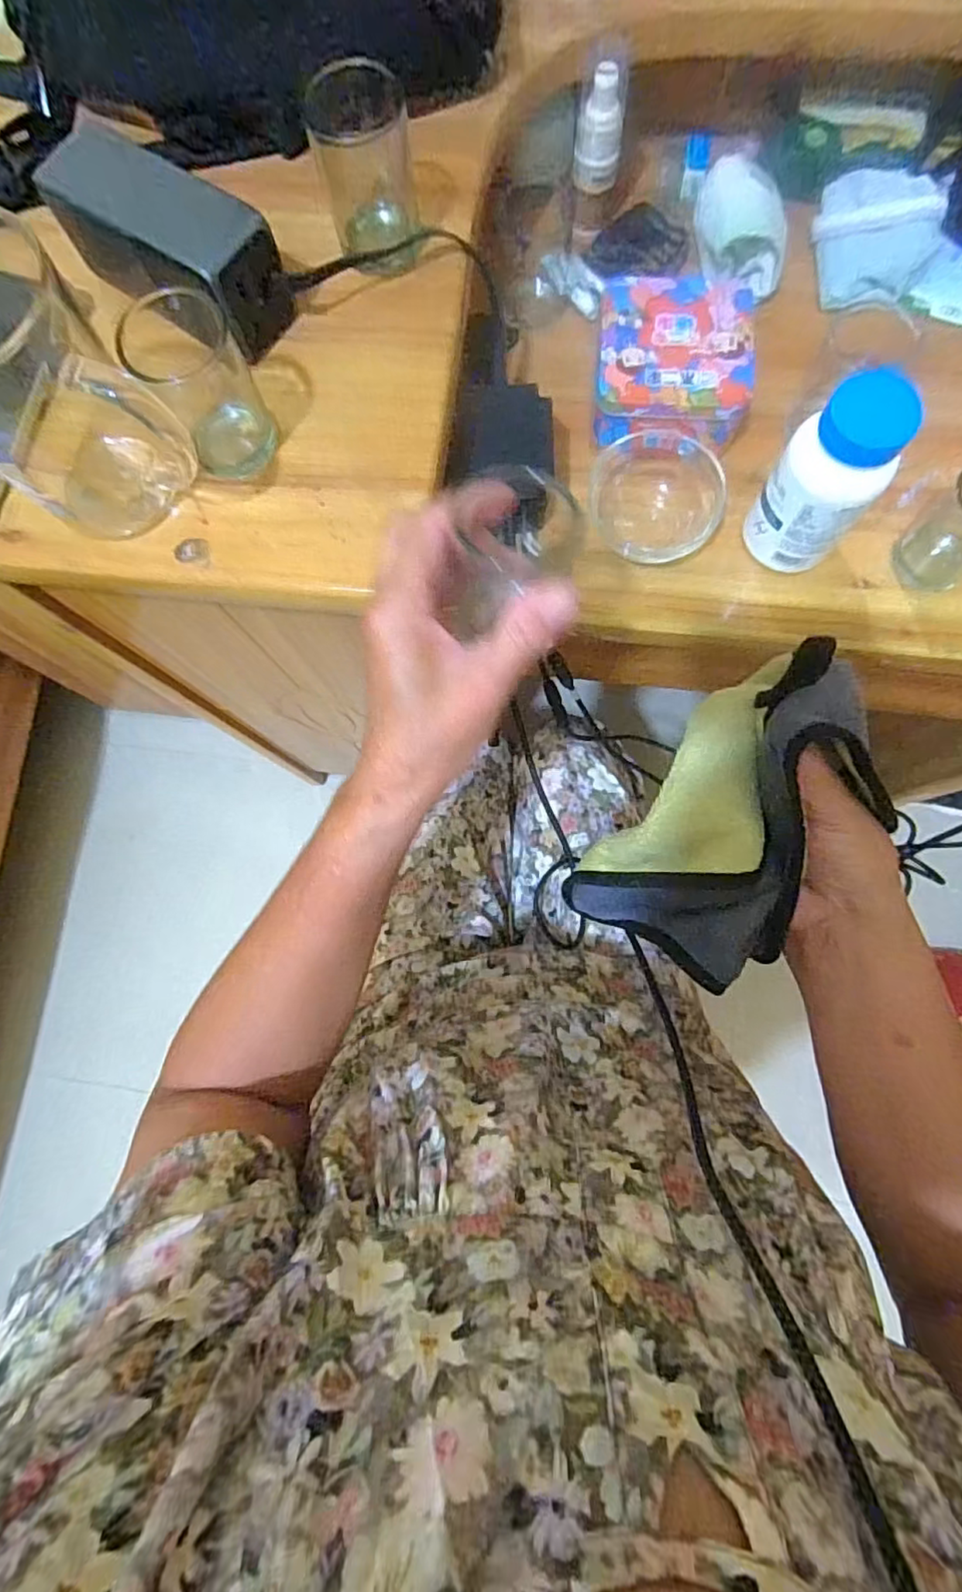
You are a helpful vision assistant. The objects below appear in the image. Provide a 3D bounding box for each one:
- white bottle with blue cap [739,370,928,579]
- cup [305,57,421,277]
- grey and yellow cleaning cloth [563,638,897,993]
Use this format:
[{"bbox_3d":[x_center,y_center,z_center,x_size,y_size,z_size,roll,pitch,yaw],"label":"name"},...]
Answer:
[{"bbox_3d":[0.206,-0.189,0.362,0.058,0.105,0.048,38,84,7],"label":"white bottle with blue cap"},{"bbox_3d":[-0.063,-0.346,0.336,0.051,0.062,0.054,0,81,2],"label":"cup"},{"bbox_3d":[0.123,0.016,0.296,0.094,0.107,0.142,35,83,7],"label":"grey and yellow cleaning cloth"}]

